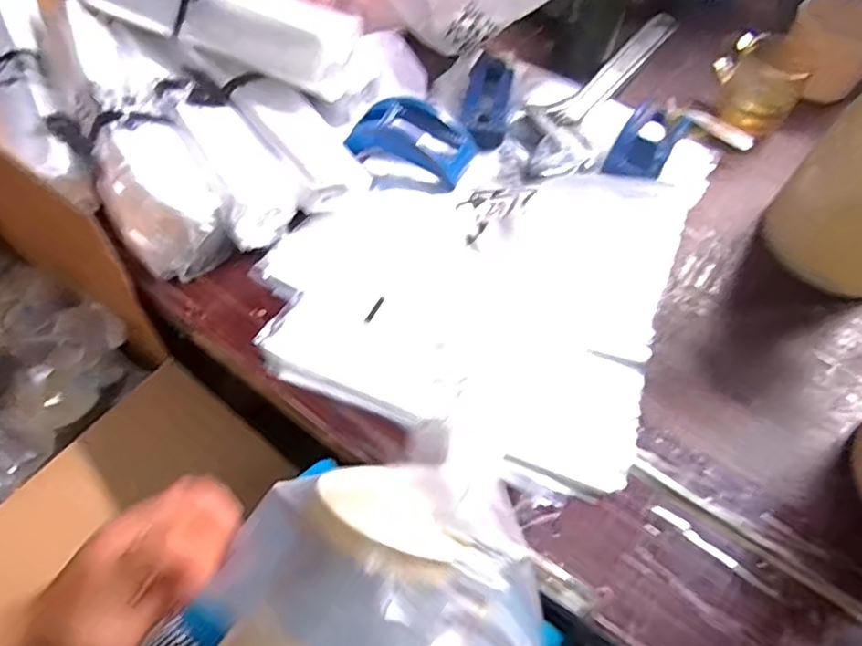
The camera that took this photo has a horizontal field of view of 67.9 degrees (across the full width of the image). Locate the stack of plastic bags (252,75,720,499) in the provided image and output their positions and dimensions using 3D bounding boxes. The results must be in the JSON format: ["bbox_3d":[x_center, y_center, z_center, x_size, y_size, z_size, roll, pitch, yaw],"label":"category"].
[{"bbox_3d":[0.063,-0.100,0.606,0.356,0.059,0.441,21,58,9],"label":"stack of plastic bags"}]

